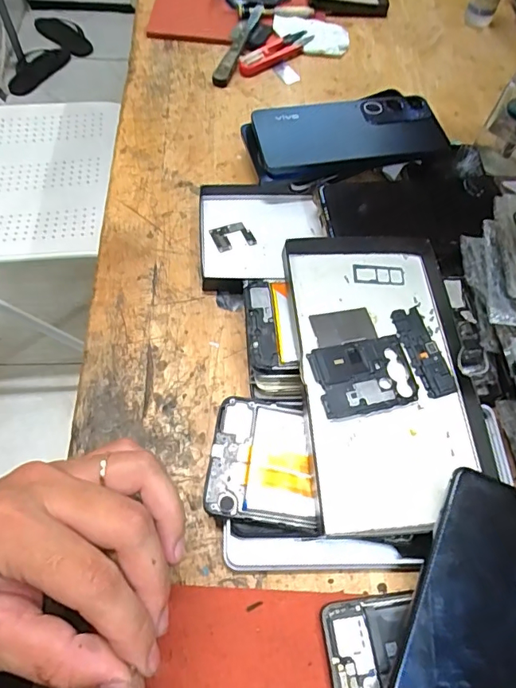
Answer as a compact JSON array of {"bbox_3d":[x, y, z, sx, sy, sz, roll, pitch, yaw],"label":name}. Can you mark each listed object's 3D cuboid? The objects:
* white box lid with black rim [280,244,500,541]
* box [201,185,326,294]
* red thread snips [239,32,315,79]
[{"bbox_3d":[0.084,0.018,0.316,0.112,0.032,0.191,-5,62,-1],"label":"white box lid with black rim"},{"bbox_3d":[0.003,-0.088,0.402,0.100,0.026,0.106,-1,61,-4],"label":"box"},{"bbox_3d":[0.021,-0.318,0.525,0.097,0.010,0.025,-39,70,-22],"label":"red thread snips"}]

